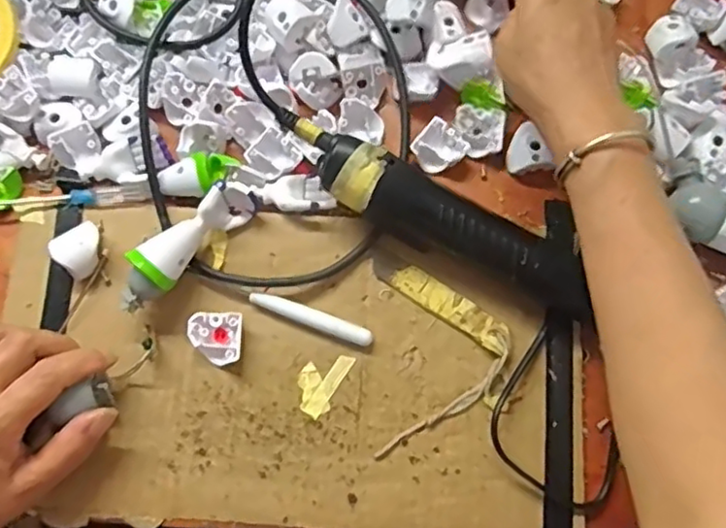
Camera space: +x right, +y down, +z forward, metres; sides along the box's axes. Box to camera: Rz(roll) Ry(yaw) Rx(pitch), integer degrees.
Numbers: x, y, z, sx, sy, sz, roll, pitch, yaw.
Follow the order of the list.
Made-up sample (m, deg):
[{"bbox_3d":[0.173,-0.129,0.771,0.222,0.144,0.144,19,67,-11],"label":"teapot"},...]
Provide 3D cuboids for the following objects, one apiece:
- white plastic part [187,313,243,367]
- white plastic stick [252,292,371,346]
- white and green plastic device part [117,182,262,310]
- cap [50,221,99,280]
[{"bbox_3d":[-0.091,0.047,0.409,0.032,0.016,0.031,-1,74,1],"label":"white plastic part"},{"bbox_3d":[-0.032,0.032,0.409,0.079,0.006,0.012,21,76,7],"label":"white plastic stick"},{"bbox_3d":[-0.110,-0.012,0.411,0.026,0.035,0.101,43,80,12],"label":"white and green plastic device part"},{"bbox_3d":[-0.180,-0.009,0.421,0.031,0.019,0.032,42,80,12],"label":"cap"}]

